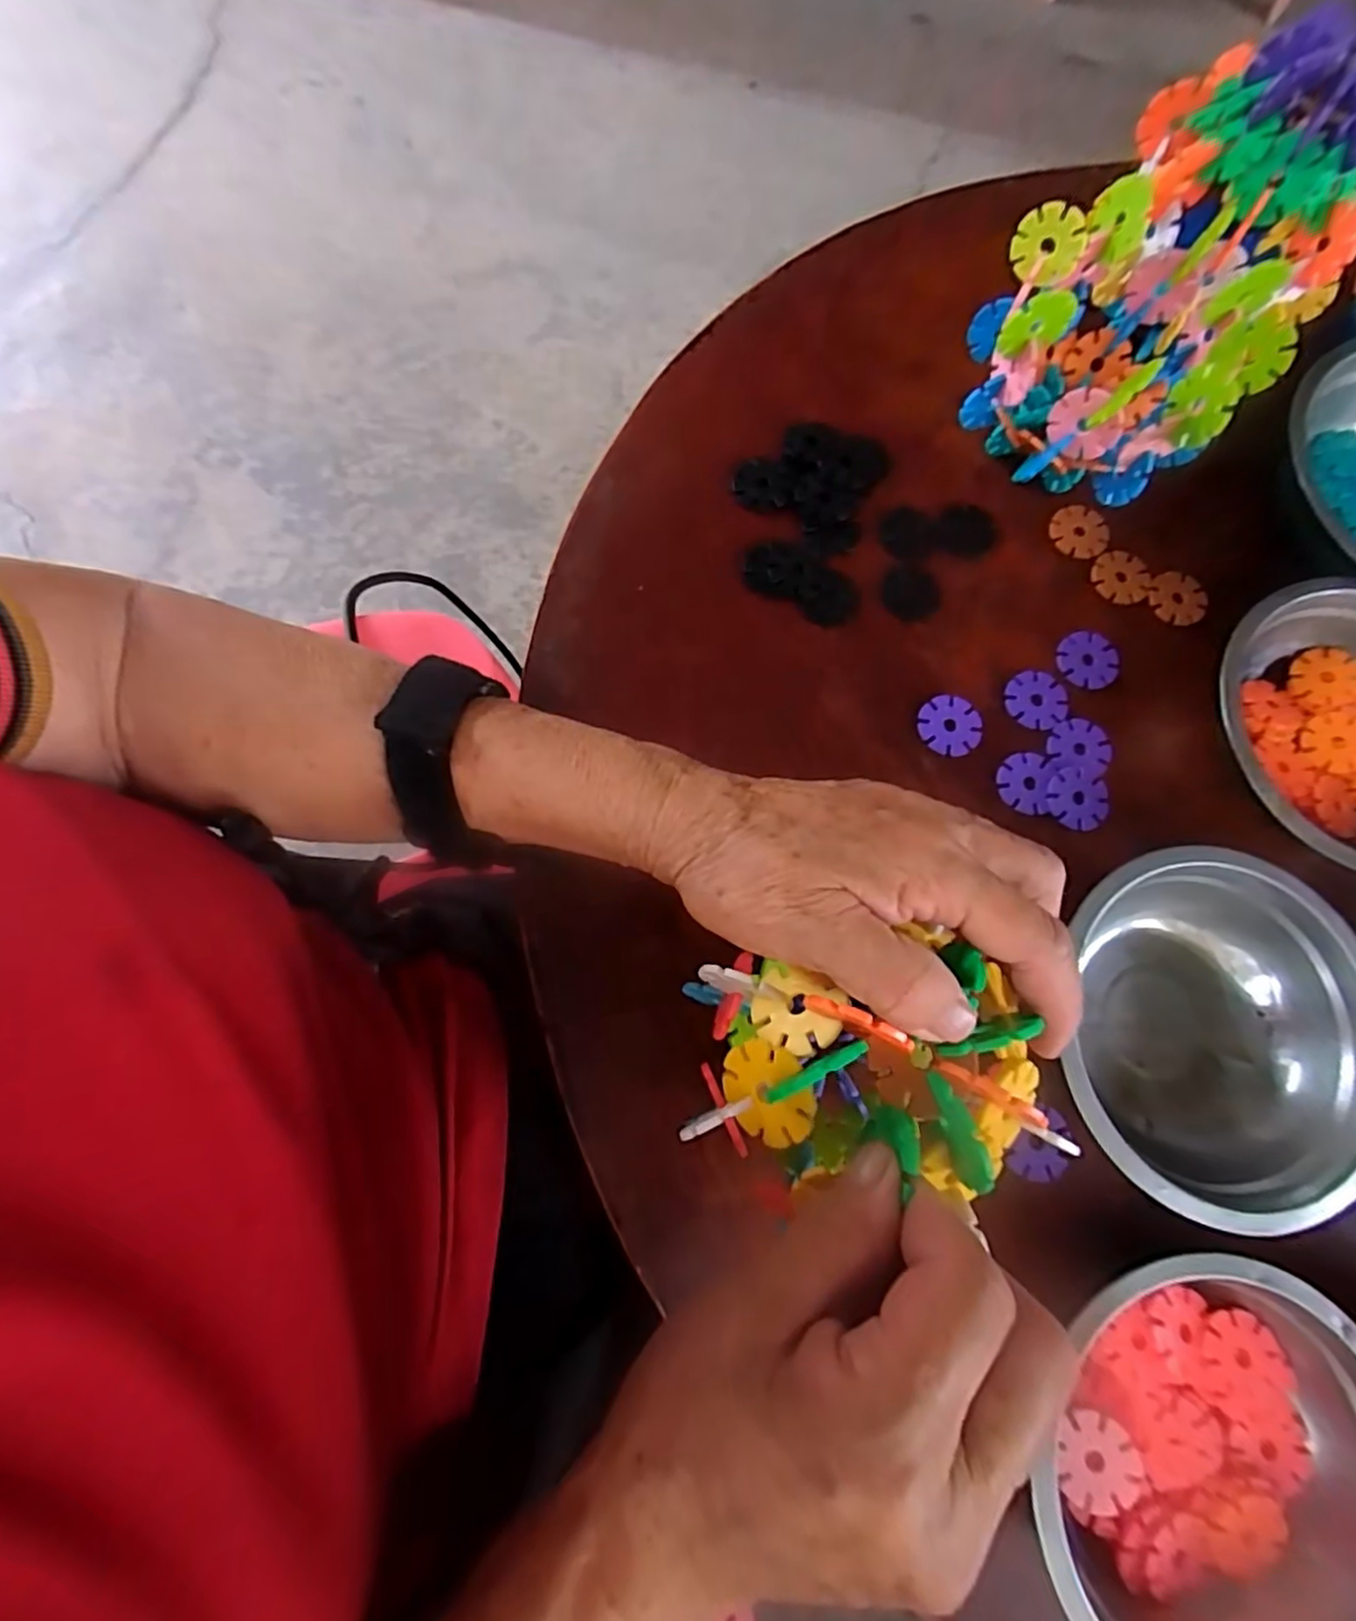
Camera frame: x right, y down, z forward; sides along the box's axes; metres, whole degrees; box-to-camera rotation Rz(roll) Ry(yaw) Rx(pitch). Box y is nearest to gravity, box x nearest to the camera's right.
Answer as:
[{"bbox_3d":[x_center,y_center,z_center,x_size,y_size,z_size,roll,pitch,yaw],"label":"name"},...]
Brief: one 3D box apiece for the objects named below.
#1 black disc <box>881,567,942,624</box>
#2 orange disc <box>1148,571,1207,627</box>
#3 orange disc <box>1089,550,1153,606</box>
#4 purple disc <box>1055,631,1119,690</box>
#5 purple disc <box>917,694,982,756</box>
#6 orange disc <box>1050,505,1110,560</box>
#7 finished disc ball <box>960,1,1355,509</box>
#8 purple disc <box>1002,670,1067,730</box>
[{"bbox_3d":[0.124,-0.115,0.358,0.030,0.004,0.030,1,77,-3],"label":"black disc"},{"bbox_3d":[0.272,-0.116,0.367,0.031,0.004,0.029,1,77,-3],"label":"orange disc"},{"bbox_3d":[0.242,-0.127,0.367,0.030,0.004,0.031,1,77,-3],"label":"orange disc"},{"bbox_3d":[0.217,-0.080,0.356,0.032,0.004,0.031,1,77,-3],"label":"purple disc"},{"bbox_3d":[0.137,-0.043,0.340,0.032,0.004,0.031,1,77,-3],"label":"purple disc"},{"bbox_3d":[0.222,-0.154,0.372,0.033,0.004,0.029,9,76,-1],"label":"orange disc"},{"bbox_3d":[0.237,-0.252,0.333,0.125,0.121,0.194,44,80,7],"label":"finished disc ball"},{"bbox_3d":[0.184,-0.057,0.345,0.031,0.004,0.031,1,77,-3],"label":"purple disc"}]

